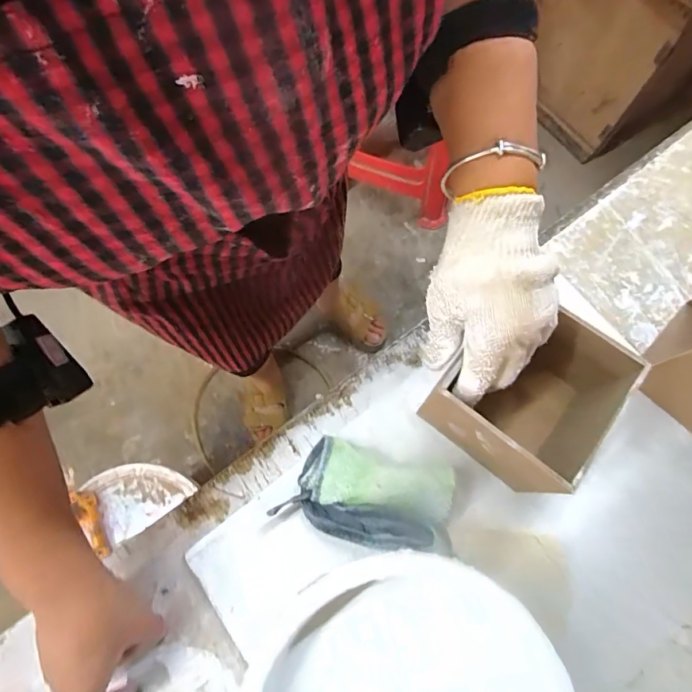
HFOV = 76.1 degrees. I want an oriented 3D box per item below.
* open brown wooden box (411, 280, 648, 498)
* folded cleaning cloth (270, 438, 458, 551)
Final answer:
[{"bbox_3d":[0.142,0.039,0.366,0.114,0.109,0.117,36,78,10],"label":"open brown wooden box"},{"bbox_3d":[0.022,0.126,0.377,0.137,0.057,0.079,14,75,5],"label":"folded cleaning cloth"}]

